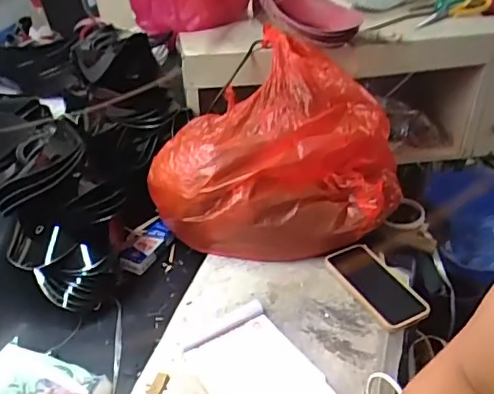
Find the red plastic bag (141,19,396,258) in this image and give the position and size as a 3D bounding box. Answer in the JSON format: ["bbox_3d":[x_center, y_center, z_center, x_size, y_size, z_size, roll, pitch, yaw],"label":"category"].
[{"bbox_3d":[0.053,-0.053,0.900,0.324,0.256,0.284,-29,45,-33],"label":"red plastic bag"}]

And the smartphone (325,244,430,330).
[{"bbox_3d":[0.194,0.129,0.833,0.088,0.014,0.163,-19,40,-23],"label":"smartphone"}]

